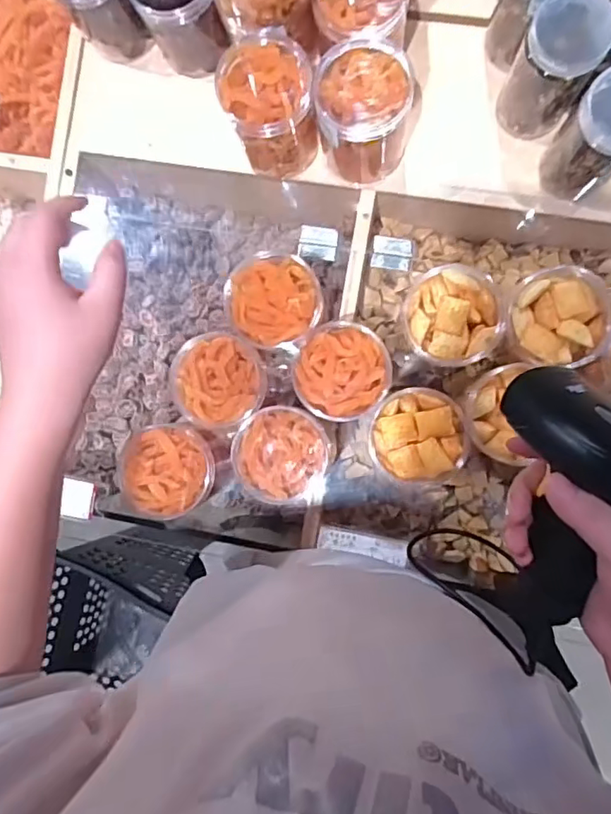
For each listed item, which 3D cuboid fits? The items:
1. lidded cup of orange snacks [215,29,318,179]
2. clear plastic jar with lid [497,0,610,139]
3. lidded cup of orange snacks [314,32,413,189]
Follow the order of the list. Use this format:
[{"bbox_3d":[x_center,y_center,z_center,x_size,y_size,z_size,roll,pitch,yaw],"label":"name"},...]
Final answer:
[{"bbox_3d":[-0.033,-0.289,0.536,0.079,0.105,0.096,-10,89,5],"label":"lidded cup of orange snacks"},{"bbox_3d":[0.219,-0.300,0.501,0.064,0.121,0.062,0,90,5],"label":"clear plastic jar with lid"},{"bbox_3d":[0.054,-0.274,0.526,0.084,0.099,0.088,0,90,5],"label":"lidded cup of orange snacks"}]

